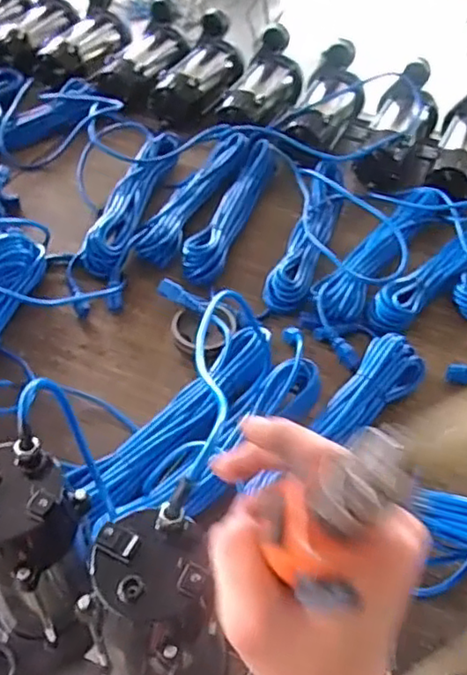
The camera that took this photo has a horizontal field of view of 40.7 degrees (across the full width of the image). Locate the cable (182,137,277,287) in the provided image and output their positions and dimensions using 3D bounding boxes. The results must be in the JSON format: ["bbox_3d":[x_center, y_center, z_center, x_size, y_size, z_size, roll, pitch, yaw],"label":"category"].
[{"bbox_3d":[-0.004,-0.219,1.067,0.066,0.046,0.351,16,50,11],"label":"cable"}]

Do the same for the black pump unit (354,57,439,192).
[{"bbox_3d":[0.309,-0.398,1.190,0.117,0.106,0.268,19,64,14],"label":"black pump unit"}]

